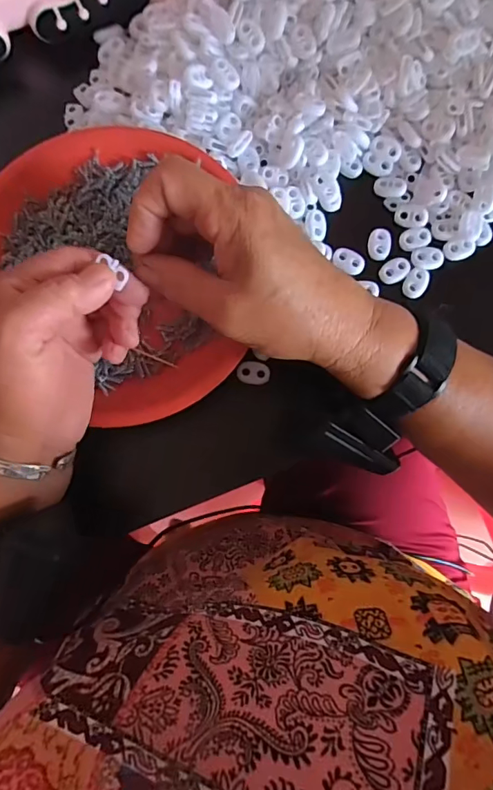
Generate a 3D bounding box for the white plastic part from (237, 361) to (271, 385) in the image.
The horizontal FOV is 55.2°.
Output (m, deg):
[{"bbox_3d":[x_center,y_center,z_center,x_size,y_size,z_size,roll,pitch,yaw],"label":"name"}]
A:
[{"bbox_3d":[0.005,-0.015,0.317,0.021,0.004,0.015,9,83,-1],"label":"white plastic part"}]

